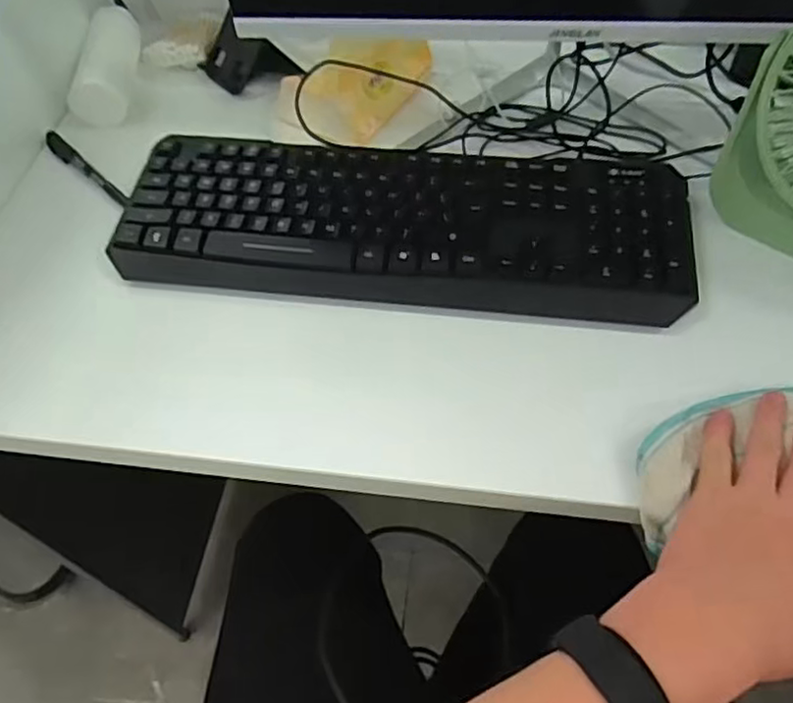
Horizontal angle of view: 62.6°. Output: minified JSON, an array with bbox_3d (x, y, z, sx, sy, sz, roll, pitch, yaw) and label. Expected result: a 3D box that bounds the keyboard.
[{"bbox_3d":[0.003,-0.101,0.505,0.426,0.023,0.140,5,57,6],"label":"keyboard"}]

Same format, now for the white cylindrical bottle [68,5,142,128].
[{"bbox_3d":[-0.274,-0.277,0.623,0.049,0.041,0.144,-6,56,-2],"label":"white cylindrical bottle"}]

